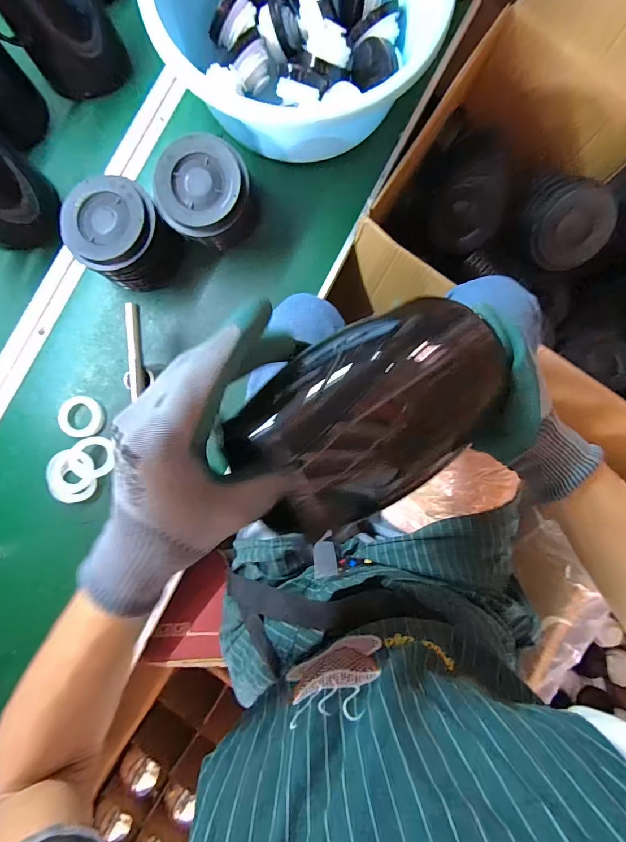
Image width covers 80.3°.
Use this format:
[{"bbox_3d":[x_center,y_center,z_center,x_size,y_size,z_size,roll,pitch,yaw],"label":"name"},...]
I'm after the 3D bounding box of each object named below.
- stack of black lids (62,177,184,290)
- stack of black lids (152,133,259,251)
[{"bbox_3d":[-0.254,-0.244,0.503,0.118,0.093,0.120,-41,87,-2],"label":"stack of black lids"},{"bbox_3d":[-0.144,-0.299,0.513,0.115,0.104,0.120,27,87,2],"label":"stack of black lids"}]

